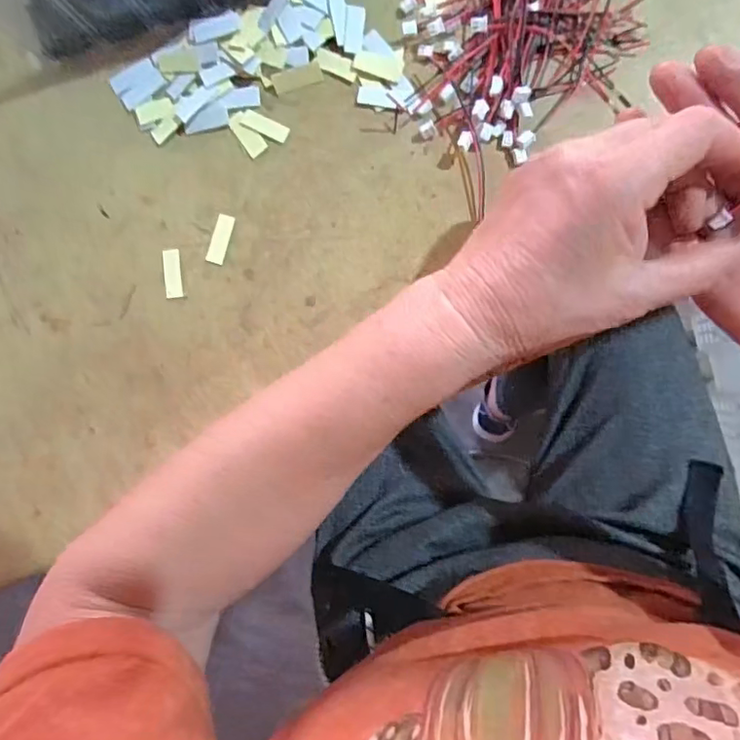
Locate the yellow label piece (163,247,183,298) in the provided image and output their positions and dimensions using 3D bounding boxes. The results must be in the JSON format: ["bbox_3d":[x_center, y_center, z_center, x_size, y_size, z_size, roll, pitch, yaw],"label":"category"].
[{"bbox_3d":[-0.112,-0.055,0.317,0.010,0.004,0.027,-3,91,-6],"label":"yellow label piece"}]

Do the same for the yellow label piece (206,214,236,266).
[{"bbox_3d":[-0.085,-0.074,0.316,0.010,0.004,0.028,15,89,-1],"label":"yellow label piece"}]

